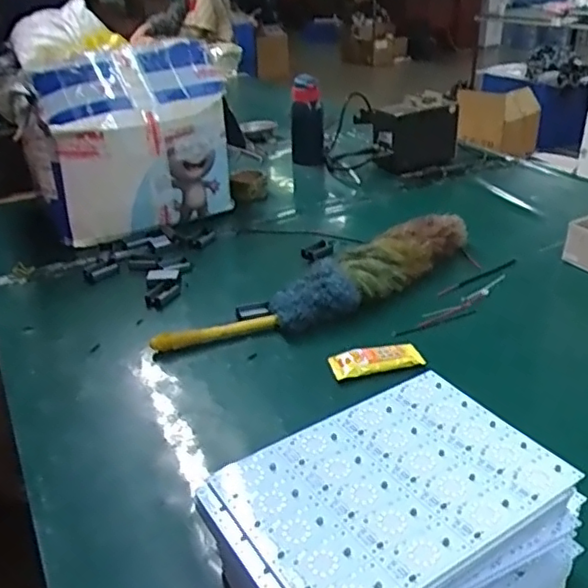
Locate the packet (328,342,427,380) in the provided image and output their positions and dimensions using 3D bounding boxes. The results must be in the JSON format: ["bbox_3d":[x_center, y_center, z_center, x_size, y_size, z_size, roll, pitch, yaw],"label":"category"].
[{"bbox_3d":[0.105,0.084,0.796,0.119,0.021,0.041,-11,30,-12],"label":"packet"}]

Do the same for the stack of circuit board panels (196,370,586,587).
[{"bbox_3d":[0.077,0.190,0.497,0.251,0.111,0.166,-19,32,-24],"label":"stack of circuit board panels"}]

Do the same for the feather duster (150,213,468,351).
[{"bbox_3d":[0.071,-0.012,0.931,0.571,0.070,0.110,-19,32,-28],"label":"feather duster"}]

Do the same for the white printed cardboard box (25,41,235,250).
[{"bbox_3d":[-0.282,-0.276,1.157,0.343,0.308,0.160,-16,31,-24],"label":"white printed cardboard box"}]

